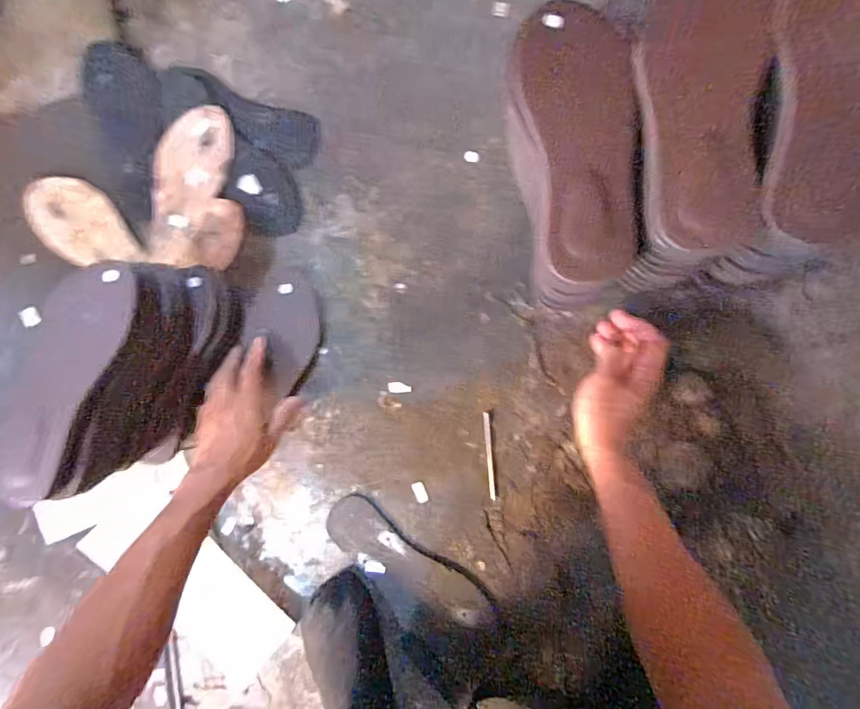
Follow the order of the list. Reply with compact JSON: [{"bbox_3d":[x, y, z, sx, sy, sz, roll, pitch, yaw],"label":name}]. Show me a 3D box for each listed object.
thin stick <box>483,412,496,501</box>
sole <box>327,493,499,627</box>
[{"bbox_3d":[0.072,0.123,0.531,0.007,0.004,0.105,-5,92,8],"label":"thin stick"},{"bbox_3d":[-0.023,0.256,0.543,0.229,0.020,0.068,28,96,5],"label":"sole"}]

